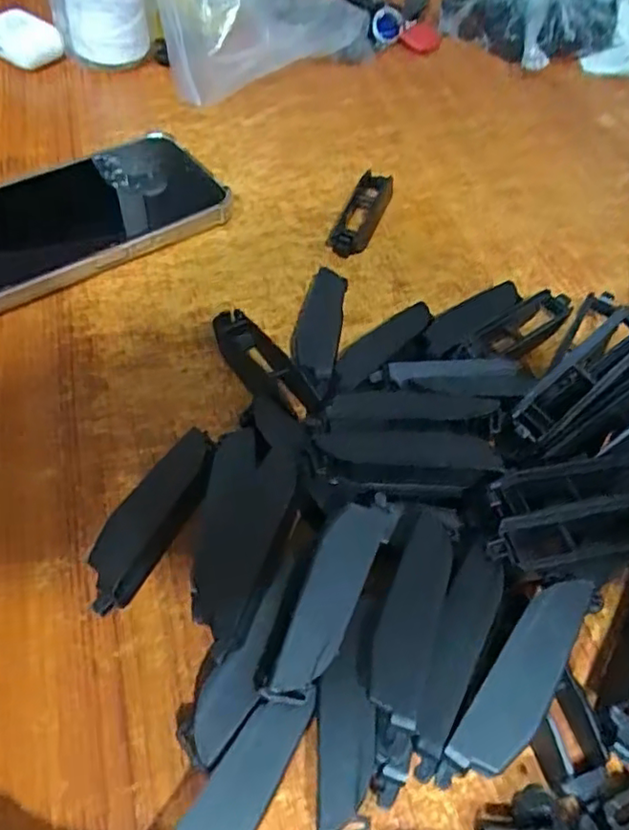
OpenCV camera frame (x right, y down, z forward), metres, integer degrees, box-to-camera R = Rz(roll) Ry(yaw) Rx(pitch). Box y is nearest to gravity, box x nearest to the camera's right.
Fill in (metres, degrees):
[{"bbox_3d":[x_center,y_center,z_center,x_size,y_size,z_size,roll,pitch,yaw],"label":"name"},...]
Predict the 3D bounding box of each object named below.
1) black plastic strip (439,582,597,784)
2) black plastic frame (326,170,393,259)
[{"bbox_3d":[0.061,0.077,0.183,0.019,0.012,0.070,33,57,18],"label":"black plastic strip"},{"bbox_3d":[0.027,-0.113,0.352,0.020,0.014,0.066,20,54,10],"label":"black plastic frame"}]

